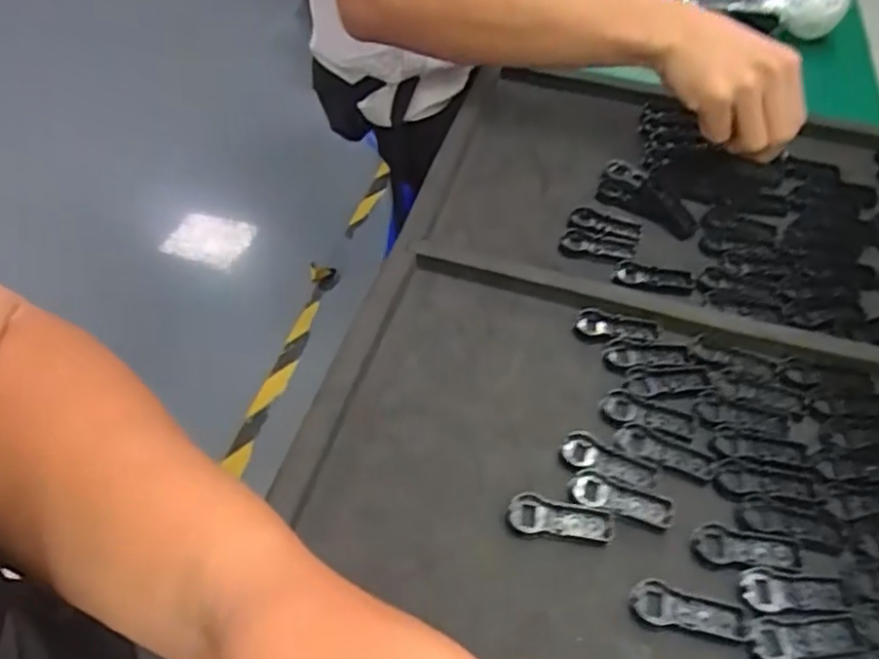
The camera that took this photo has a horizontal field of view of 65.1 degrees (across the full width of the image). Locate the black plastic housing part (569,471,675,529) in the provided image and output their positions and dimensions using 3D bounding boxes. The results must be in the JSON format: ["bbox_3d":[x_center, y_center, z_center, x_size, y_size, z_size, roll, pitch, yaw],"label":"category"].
[{"bbox_3d":[0.100,0.092,0.377,0.056,0.004,0.021,14,50,8],"label":"black plastic housing part"}]

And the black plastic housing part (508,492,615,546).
[{"bbox_3d":[0.065,0.102,0.367,0.055,0.005,0.022,10,50,4],"label":"black plastic housing part"}]

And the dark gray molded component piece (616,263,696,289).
[{"bbox_3d":[0.154,-0.038,0.489,0.054,0.004,0.018,8,50,3],"label":"dark gray molded component piece"}]

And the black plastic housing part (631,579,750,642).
[{"bbox_3d":[0.124,0.139,0.341,0.057,0.004,0.020,10,50,4],"label":"black plastic housing part"}]

